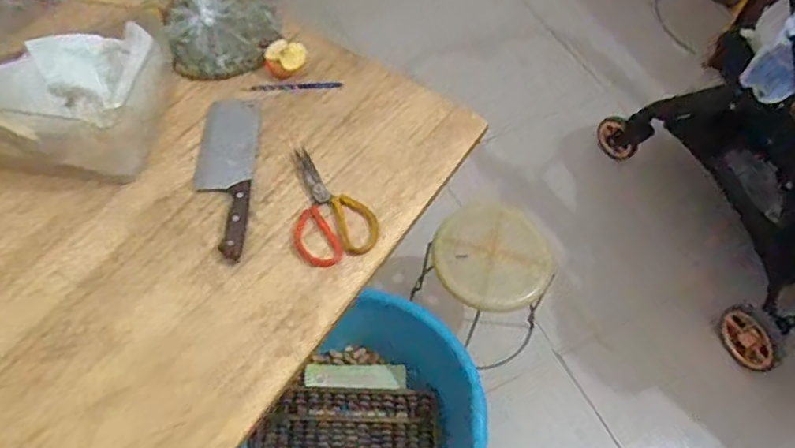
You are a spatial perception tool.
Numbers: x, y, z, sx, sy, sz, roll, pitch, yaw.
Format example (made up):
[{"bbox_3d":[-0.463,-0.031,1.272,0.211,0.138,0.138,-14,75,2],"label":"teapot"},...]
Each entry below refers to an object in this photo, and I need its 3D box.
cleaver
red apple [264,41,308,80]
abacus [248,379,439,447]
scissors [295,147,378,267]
[{"bbox_3d":[-0.257,-0.078,0.877,0.085,0.020,0.288,-1,58,-3],"label":"cleaver"},{"bbox_3d":[-0.184,-0.269,0.992,0.069,0.040,0.064,-10,59,-9],"label":"red apple"},{"bbox_3d":[-0.097,0.404,1.160,0.351,0.041,0.181,1,58,-2],"label":"abacus"},{"bbox_3d":[-0.109,-0.032,0.861,0.114,0.012,0.194,-22,61,-15],"label":"scissors"}]

